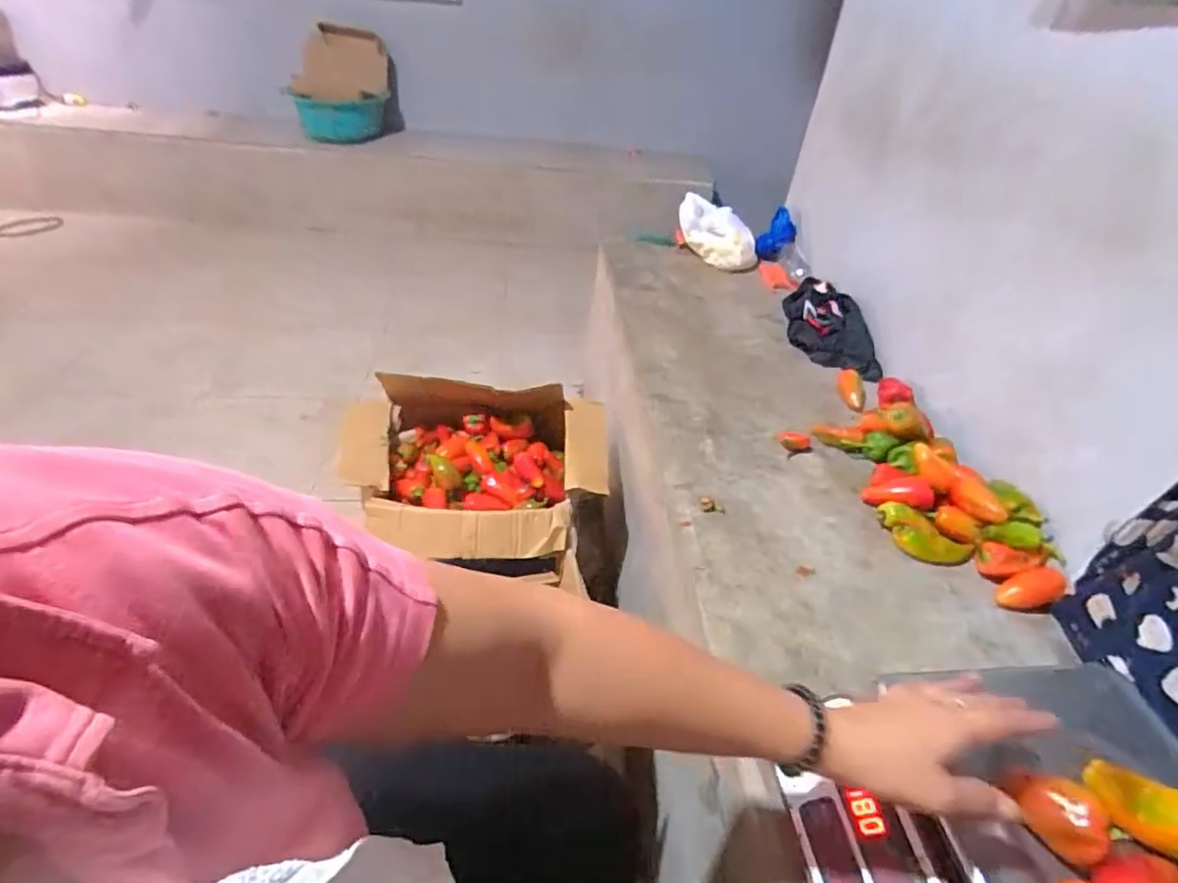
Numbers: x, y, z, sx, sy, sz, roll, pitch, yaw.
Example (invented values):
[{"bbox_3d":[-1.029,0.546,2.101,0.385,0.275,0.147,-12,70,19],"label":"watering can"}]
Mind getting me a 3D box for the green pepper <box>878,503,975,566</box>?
[{"bbox_3d":[0.419,0.120,0.756,0.112,0.031,0.049,29,44,26],"label":"green pepper"}]

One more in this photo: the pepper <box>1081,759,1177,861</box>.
[{"bbox_3d":[0.399,0.253,0.396,0.114,0.034,0.039,9,34,38],"label":"pepper"}]

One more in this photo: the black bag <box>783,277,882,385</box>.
[{"bbox_3d":[0.443,-0.237,1.149,0.136,0.076,0.310,2,39,-5],"label":"black bag"}]

